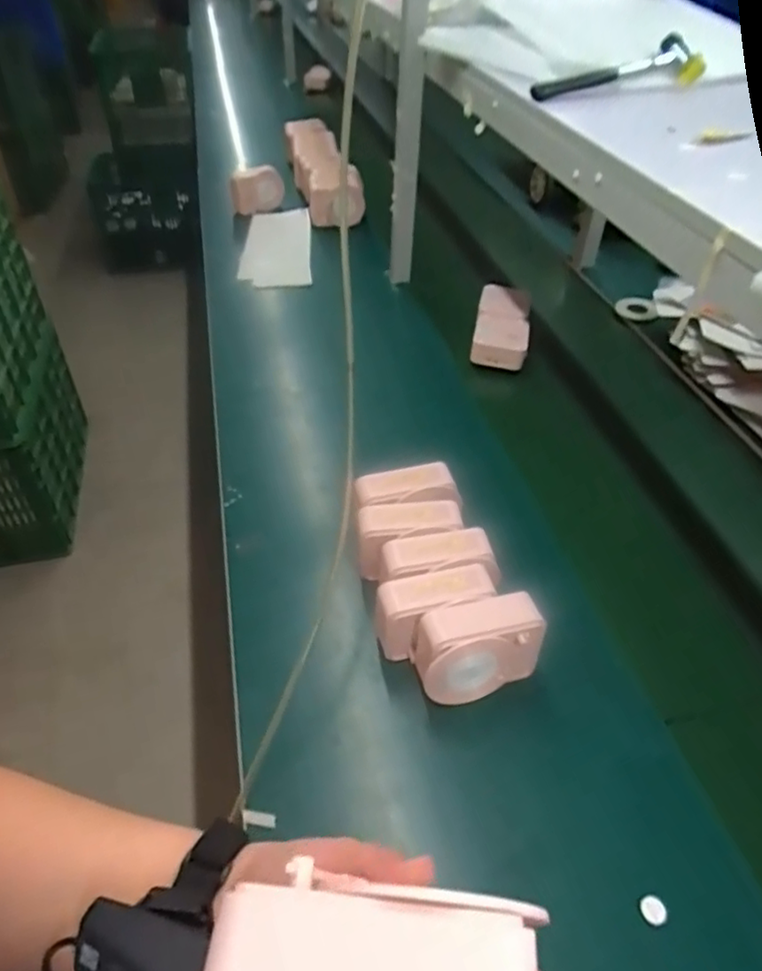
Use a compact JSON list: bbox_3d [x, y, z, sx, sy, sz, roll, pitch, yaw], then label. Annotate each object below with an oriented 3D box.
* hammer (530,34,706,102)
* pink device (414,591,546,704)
[{"bbox_3d":[0.310,-0.521,0.796,0.262,0.044,0.062,-28,51,-25],"label":"hammer"},{"bbox_3d":[0.104,0.174,0.680,0.131,0.084,0.067,-9,44,-10],"label":"pink device"}]

